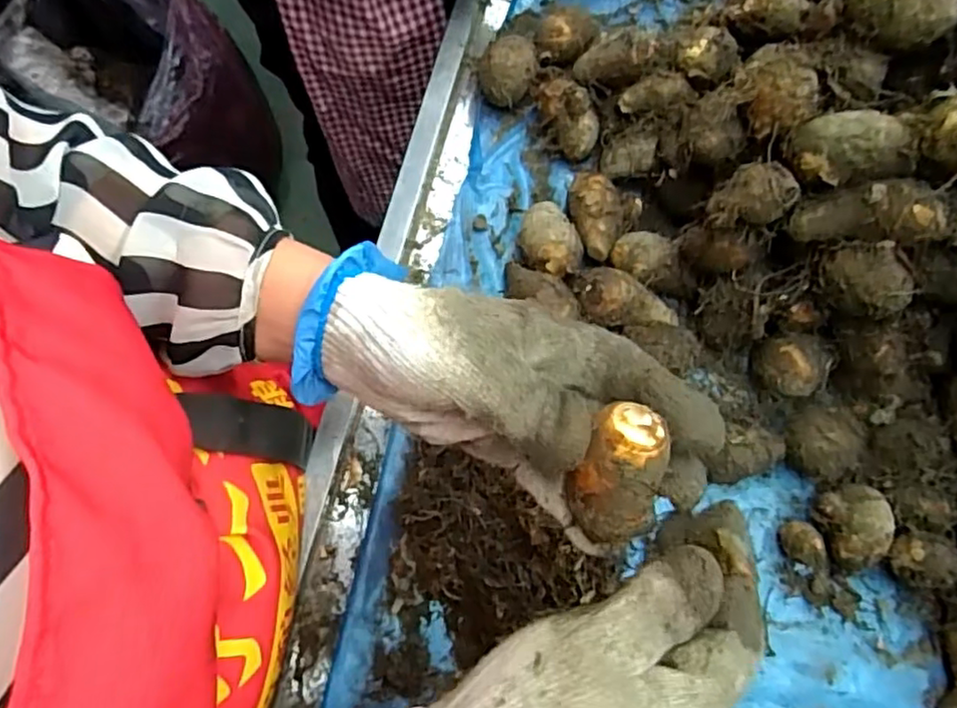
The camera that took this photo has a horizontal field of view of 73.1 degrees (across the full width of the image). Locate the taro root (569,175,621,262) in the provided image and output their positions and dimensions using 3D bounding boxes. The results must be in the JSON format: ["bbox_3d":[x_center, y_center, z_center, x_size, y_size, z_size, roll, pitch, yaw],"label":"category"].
[{"bbox_3d":[0.086,-0.098,0.481,0.034,0.035,0.066,-11,74,-6],"label":"taro root"}]

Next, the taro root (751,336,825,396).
[{"bbox_3d":[0.213,0.009,0.443,0.035,0.033,0.038,1,73,-2],"label":"taro root"}]

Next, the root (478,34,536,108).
[{"bbox_3d":[0.022,-0.224,0.517,0.045,0.043,0.054,6,73,-1],"label":"root"}]

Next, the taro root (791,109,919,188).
[{"bbox_3d":[0.219,-0.120,0.374,0.061,0.030,0.036,2,73,-2],"label":"taro root"}]

